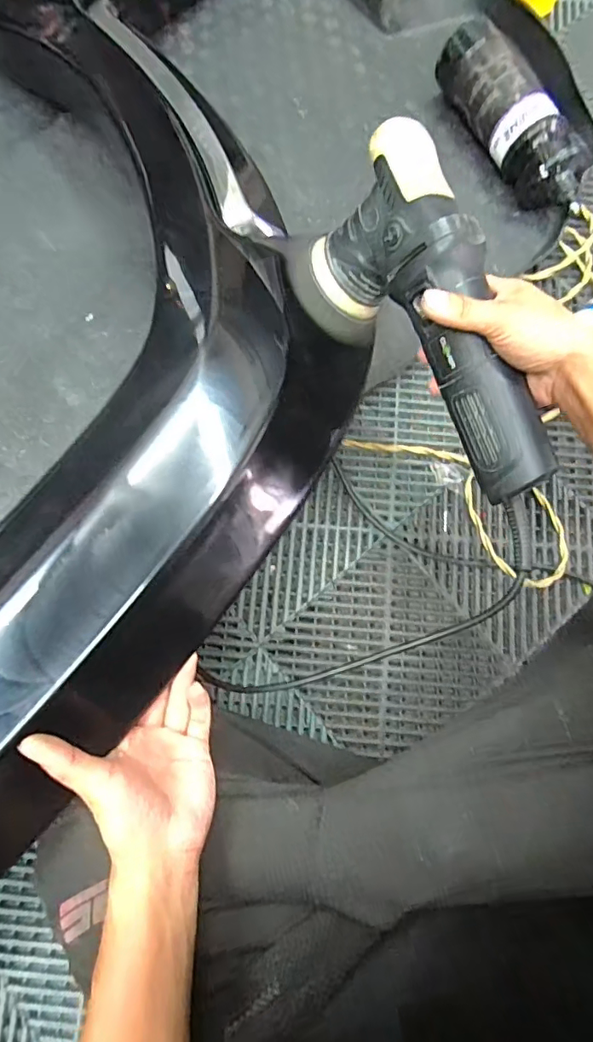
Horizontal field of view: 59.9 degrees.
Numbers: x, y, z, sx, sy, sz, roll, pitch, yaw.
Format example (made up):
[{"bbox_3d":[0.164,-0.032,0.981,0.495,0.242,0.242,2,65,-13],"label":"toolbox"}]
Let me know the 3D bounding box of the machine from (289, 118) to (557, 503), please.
[{"bbox_3d":[0.106,-0.149,0.429,0.120,0.112,0.286,-26,83,-4],"label":"machine"}]

